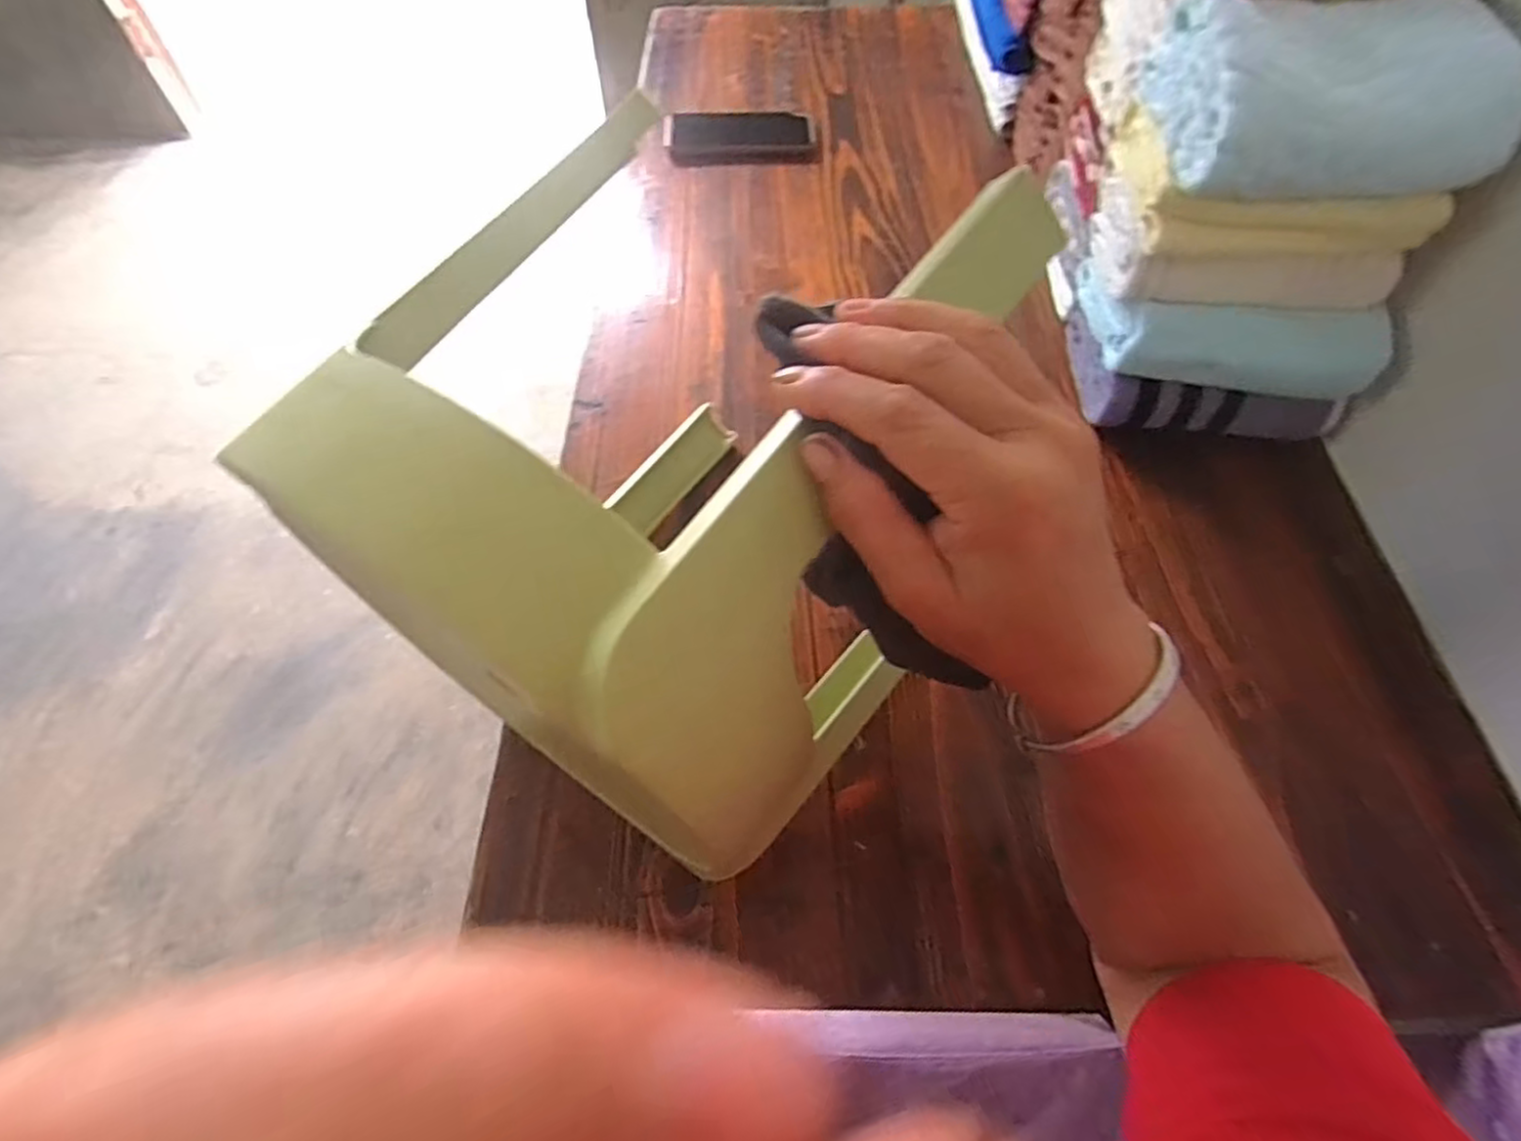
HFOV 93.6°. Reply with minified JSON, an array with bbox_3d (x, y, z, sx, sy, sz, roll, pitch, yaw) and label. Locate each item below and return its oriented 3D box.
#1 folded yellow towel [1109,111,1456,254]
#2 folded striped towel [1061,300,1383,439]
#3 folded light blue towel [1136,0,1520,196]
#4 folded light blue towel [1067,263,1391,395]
[{"bbox_3d":[0.332,-0.267,0.476,0.172,0.044,0.143,-2,58,-1],"label":"folded yellow towel"},{"bbox_3d":[0.350,-0.168,0.577,0.178,0.060,0.124,2,58,2],"label":"folded striped towel"},{"bbox_3d":[0.337,-0.295,0.426,0.161,0.066,0.139,-1,58,0],"label":"folded light blue towel"},{"bbox_3d":[0.348,-0.193,0.536,0.184,0.061,0.113,6,58,4],"label":"folded light blue towel"}]

